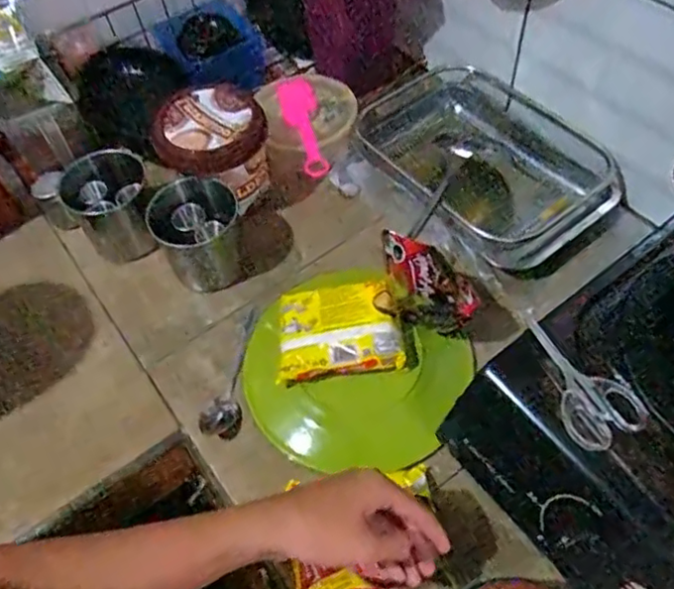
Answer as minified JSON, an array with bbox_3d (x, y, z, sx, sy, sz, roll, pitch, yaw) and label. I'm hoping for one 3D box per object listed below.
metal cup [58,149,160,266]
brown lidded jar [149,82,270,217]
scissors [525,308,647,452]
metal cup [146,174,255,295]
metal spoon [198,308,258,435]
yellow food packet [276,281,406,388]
[{"bbox_3d":[-0.278,-0.107,0.771,0.097,0.111,0.095,-2,56,2],"label":"metal cup"},{"bbox_3d":[-0.154,-0.175,0.769,0.121,0.126,0.123,-2,56,2],"label":"brown lidded jar"},{"bbox_3d":[0.196,0.066,0.517,0.057,0.016,0.130,-22,57,-11],"label":"scissors"},{"bbox_3d":[-0.162,-0.067,0.734,0.101,0.105,0.091,-17,57,-8],"label":"metal cup"},{"bbox_3d":[-0.113,0.081,0.676,0.035,0.020,0.169,4,44,6],"label":"metal spoon"},{"bbox_3d":[0.000,0.035,0.637,0.122,0.038,0.092,-5,56,0],"label":"yellow food packet"}]

